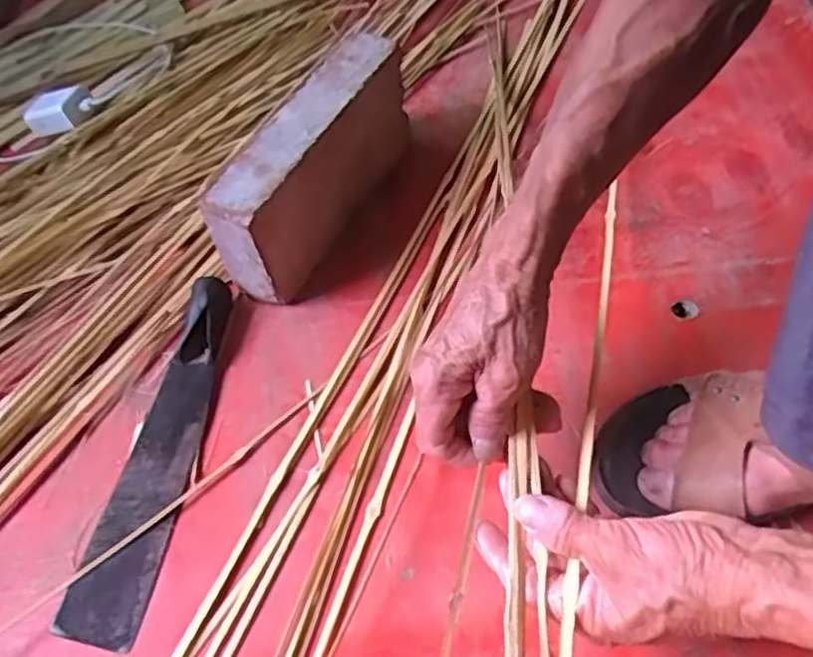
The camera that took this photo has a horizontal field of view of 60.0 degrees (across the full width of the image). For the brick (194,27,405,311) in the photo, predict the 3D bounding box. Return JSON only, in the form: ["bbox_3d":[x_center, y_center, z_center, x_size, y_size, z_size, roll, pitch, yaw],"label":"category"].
[{"bbox_3d":[-0.077,-0.138,0.592,0.054,0.109,0.219,21,60,20],"label":"brick"}]

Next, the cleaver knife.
[{"bbox_3d":[-0.182,0.078,0.512,0.057,0.034,0.277,3,55,7],"label":"cleaver knife"}]

